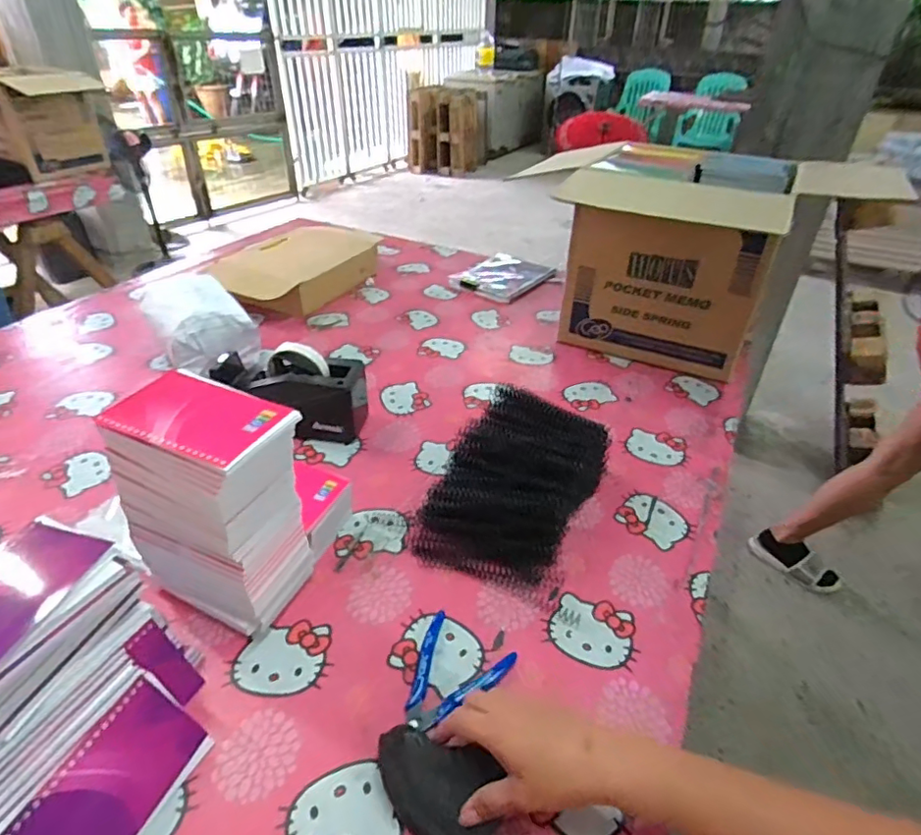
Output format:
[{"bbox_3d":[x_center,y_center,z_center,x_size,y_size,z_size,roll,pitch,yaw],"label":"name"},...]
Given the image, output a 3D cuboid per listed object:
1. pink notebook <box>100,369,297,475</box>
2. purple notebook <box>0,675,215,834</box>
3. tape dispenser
[{"bbox_3d":[-0.207,-0.002,0.438,0.136,0.008,0.085,15,38,18],"label":"pink notebook"},{"bbox_3d":[-0.245,0.264,0.383,0.006,0.081,0.131,-11,27,37],"label":"purple notebook"},{"bbox_3d":[-0.233,-0.035,0.755,0.195,0.113,0.079,3,36,2],"label":"tape dispenser"}]

